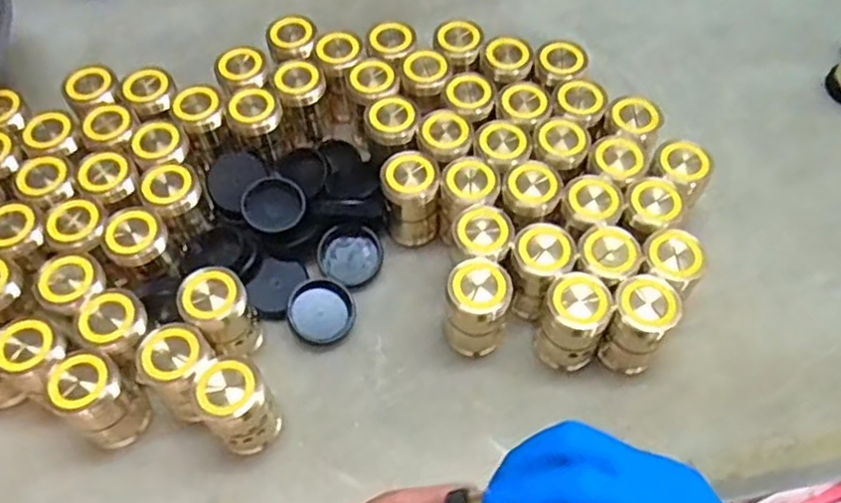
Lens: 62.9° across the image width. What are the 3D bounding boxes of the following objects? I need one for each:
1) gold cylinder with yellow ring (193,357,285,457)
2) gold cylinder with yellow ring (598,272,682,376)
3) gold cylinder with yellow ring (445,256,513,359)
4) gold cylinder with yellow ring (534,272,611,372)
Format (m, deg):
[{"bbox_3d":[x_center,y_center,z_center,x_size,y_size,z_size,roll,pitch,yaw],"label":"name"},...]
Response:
[{"bbox_3d":[-0.103,0.091,0.395,0.037,0.076,0.032,-30,63,-18],"label":"gold cylinder with yellow ring"},{"bbox_3d":[0.133,0.045,0.425,0.036,0.071,0.038,0,58,0],"label":"gold cylinder with yellow ring"},{"bbox_3d":[0.036,0.038,0.433,0.036,0.075,0.035,0,58,0],"label":"gold cylinder with yellow ring"},{"bbox_3d":[0.092,0.044,0.420,0.036,0.071,0.037,0,58,0],"label":"gold cylinder with yellow ring"}]

